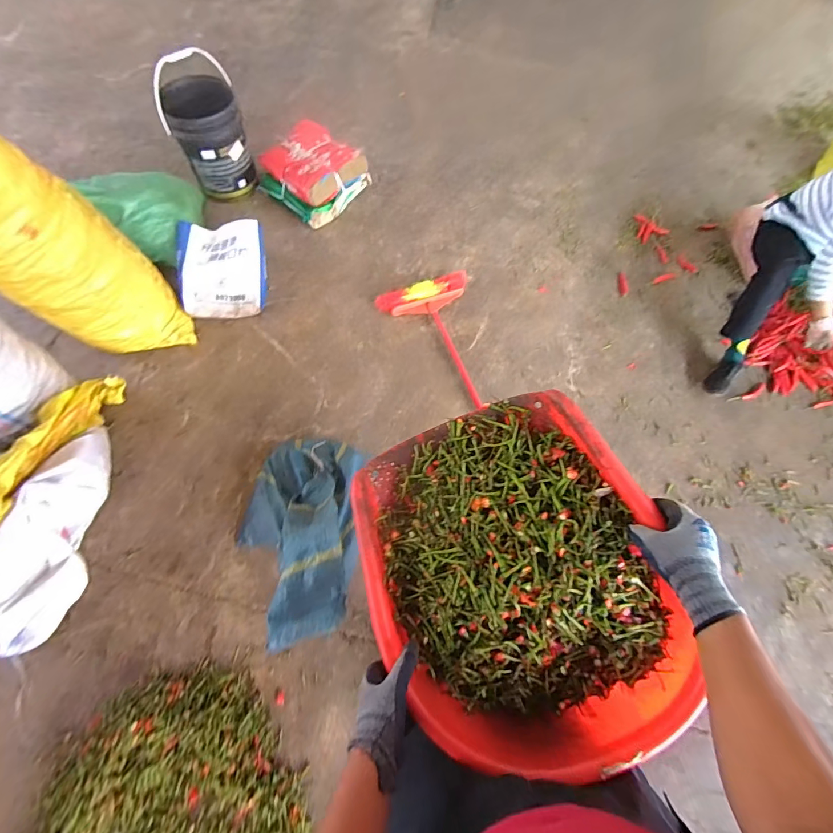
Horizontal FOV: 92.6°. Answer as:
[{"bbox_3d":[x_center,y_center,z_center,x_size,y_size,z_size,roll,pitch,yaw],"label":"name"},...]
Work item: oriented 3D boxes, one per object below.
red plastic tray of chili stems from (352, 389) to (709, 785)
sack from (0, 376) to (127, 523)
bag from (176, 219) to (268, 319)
[{"bbox_3d":[0.137,0.222,0.568,0.383,0.130,0.473,-24,75,-10],"label":"red plastic tray of chili stems"},{"bbox_3d":[-1.146,0.077,1.214,0.184,0.208,0.614,6,42,0],"label":"sack"},{"bbox_3d":[-0.794,-0.600,1.639,0.334,0.134,0.373,-7,72,-5],"label":"bag"}]

